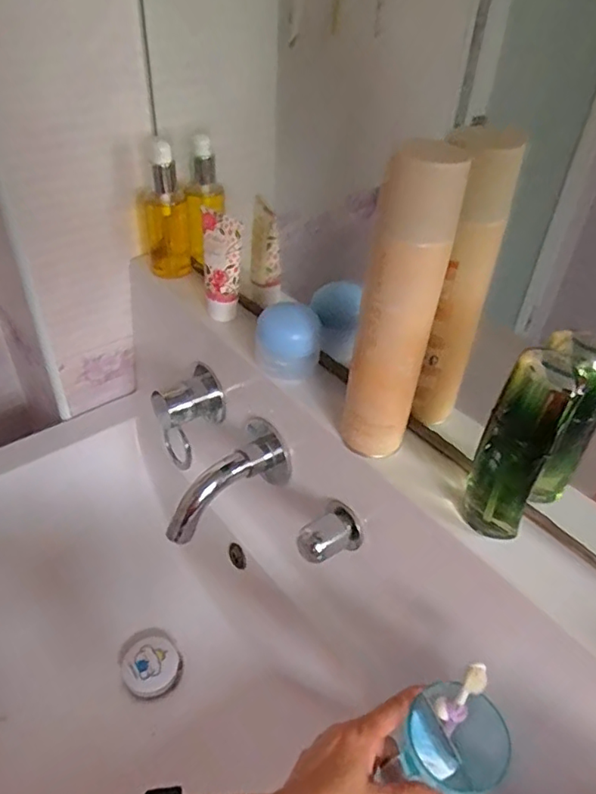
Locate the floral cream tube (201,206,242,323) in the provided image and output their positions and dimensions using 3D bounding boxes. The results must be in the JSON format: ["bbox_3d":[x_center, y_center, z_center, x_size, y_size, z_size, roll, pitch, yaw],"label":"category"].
[{"bbox_3d":[-0.073,-0.124,0.553,0.035,0.101,0.030,0,40,-5],"label":"floral cream tube"}]

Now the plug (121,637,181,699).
[{"bbox_3d":[-0.165,0.304,0.641,0.059,0.021,0.058,4,51,-5],"label":"plug"}]

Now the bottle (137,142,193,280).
[{"bbox_3d":[-0.144,-0.200,0.615,0.049,0.139,0.044,-7,41,-13],"label":"bottle"}]

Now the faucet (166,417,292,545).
[{"bbox_3d":[-0.068,0.081,0.544,0.141,0.049,0.063,-38,54,-19],"label":"faucet"}]

